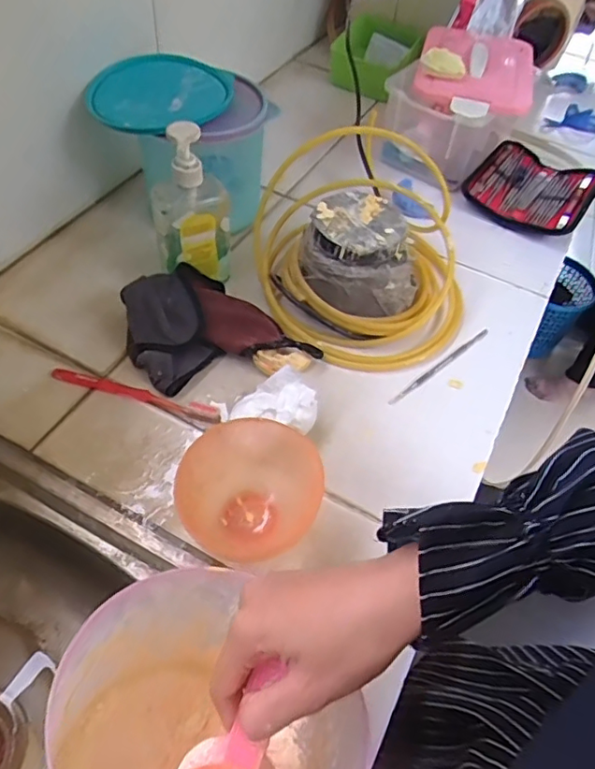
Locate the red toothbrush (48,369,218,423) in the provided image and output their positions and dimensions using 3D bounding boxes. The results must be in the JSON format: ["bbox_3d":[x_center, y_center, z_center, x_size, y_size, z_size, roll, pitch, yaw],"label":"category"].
[{"bbox_3d":[-0.168,0.007,0.588,0.187,0.018,0.016,15,53,7],"label":"red toothbrush"}]

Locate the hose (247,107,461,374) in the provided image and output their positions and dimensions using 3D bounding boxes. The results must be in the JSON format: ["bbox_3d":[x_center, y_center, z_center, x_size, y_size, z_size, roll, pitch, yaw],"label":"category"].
[{"bbox_3d":[0.092,-0.158,0.644,0.248,0.176,0.229,2,52,-3],"label":"hose"}]

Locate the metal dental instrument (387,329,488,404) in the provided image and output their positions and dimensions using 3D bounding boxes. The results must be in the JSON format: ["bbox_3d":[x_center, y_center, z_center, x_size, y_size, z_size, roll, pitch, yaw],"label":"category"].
[{"bbox_3d":[0.167,-0.023,0.653,0.172,0.006,0.009,-34,62,-27],"label":"metal dental instrument"}]

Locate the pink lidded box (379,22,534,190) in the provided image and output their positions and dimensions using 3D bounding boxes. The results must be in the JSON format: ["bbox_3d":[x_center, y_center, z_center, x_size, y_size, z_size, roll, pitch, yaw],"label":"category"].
[{"bbox_3d":[0.257,-0.454,0.893,0.197,0.140,0.274,19,53,10],"label":"pink lidded box"}]

